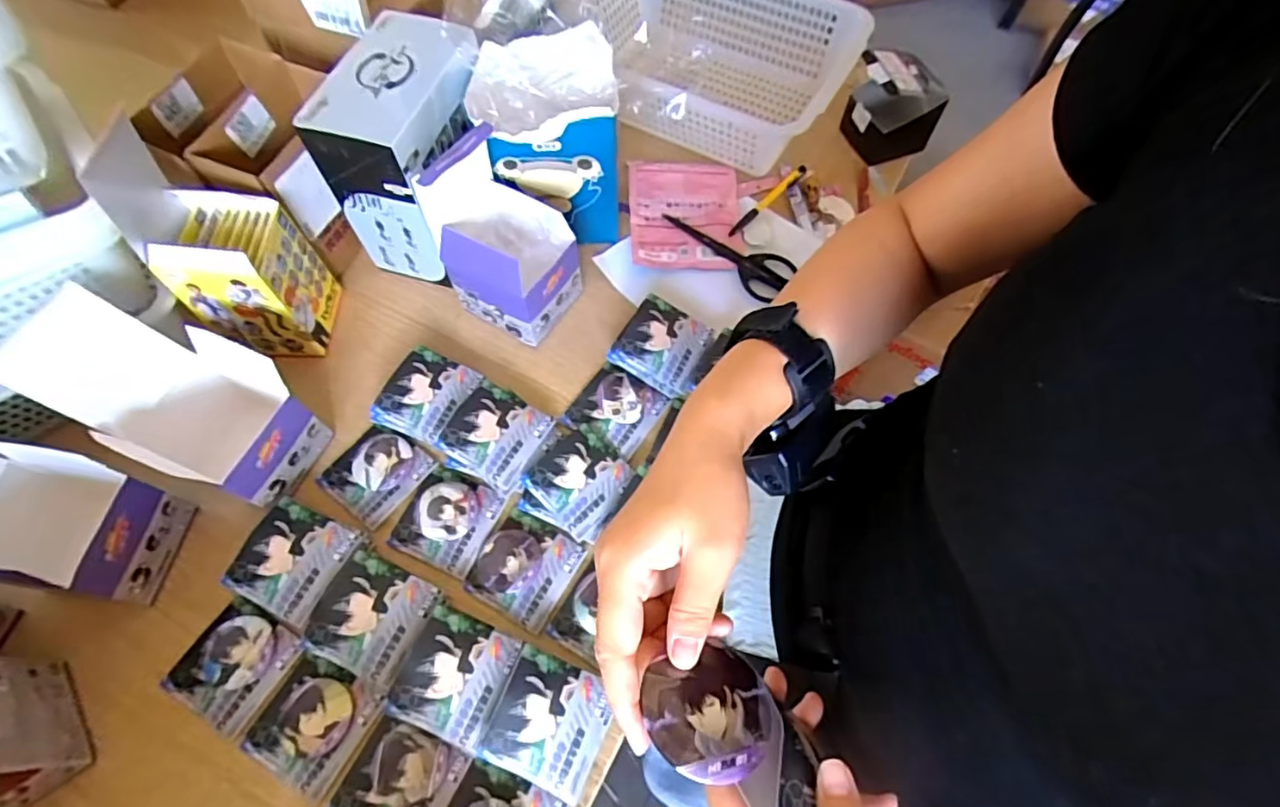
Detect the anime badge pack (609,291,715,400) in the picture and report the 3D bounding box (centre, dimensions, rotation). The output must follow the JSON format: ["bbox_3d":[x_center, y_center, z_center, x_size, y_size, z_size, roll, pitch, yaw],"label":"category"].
[{"bbox_3d":[0.025,-0.061,0.618,0.085,0.023,0.087,34,68,-1],"label":"anime badge pack"}]

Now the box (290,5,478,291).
[{"bbox_3d":[-0.228,-0.256,0.621,0.108,0.205,0.169,16,64,8],"label":"box"}]

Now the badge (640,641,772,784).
[{"bbox_3d":[0.028,0.127,0.246,0.052,0.006,0.051,11,39,-9],"label":"badge"}]

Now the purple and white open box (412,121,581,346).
[{"bbox_3d":[-0.135,-0.163,0.586,0.121,0.185,0.100,30,67,14],"label":"purple and white open box"}]

